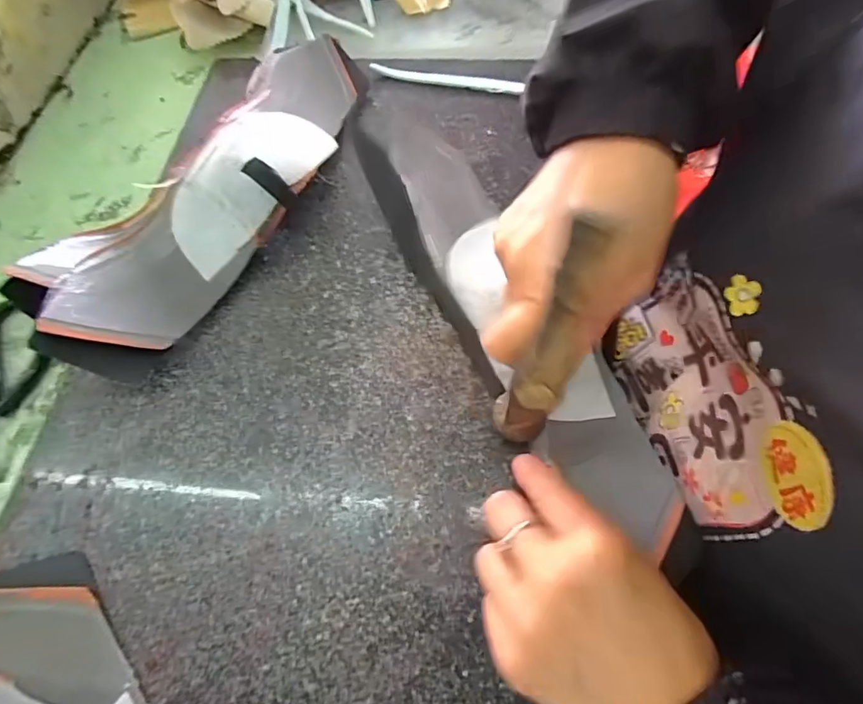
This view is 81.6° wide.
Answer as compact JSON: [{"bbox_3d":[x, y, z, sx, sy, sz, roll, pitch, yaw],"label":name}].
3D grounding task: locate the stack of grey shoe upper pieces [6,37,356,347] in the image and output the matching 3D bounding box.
[{"bbox_3d":[-0.144,-0.127,0.360,0.106,0.051,0.295,26,66,15],"label":"stack of grey shoe upper pieces"}]

